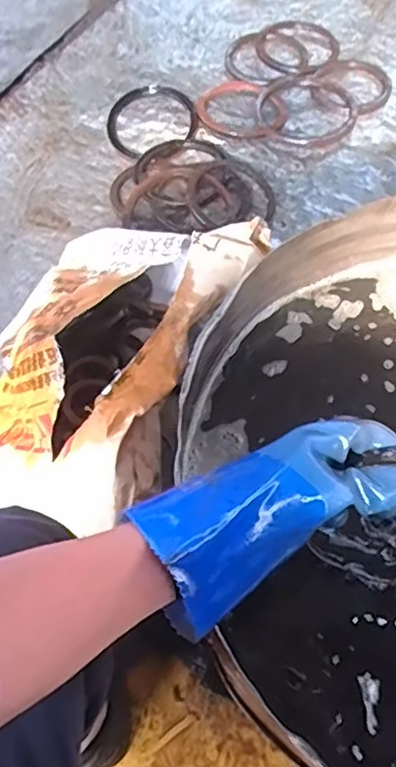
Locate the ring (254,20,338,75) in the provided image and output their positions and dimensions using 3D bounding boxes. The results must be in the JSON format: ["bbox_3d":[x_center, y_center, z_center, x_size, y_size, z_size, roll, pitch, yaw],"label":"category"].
[{"bbox_3d":[0.204,-0.687,1.224,0.164,0.018,0.158,0,62,1],"label":"ring"}]

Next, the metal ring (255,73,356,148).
[{"bbox_3d":[0.205,-0.516,1.141,0.184,0.028,0.185,0,62,1],"label":"metal ring"}]

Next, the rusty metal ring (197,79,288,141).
[{"bbox_3d":[0.085,-0.522,1.144,0.156,0.028,0.167,0,62,1],"label":"rusty metal ring"}]

